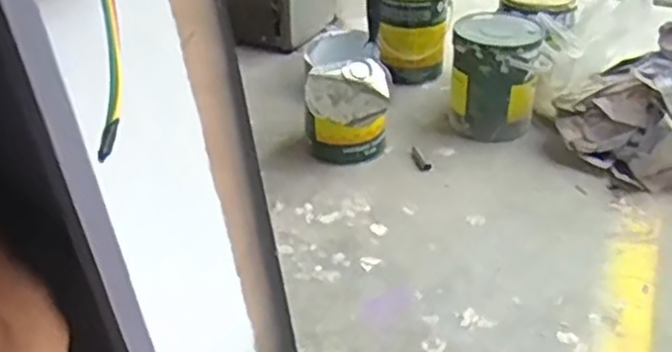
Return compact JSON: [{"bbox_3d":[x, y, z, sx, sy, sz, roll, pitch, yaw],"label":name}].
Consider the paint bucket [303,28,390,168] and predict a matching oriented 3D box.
[{"bbox_3d":[0.019,-0.139,1.308,0.147,0.197,0.194,-1,33,-1],"label":"paint bucket"}]

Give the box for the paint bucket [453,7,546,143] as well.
[{"bbox_3d":[0.312,-0.195,1.398,0.175,0.199,0.178,6,34,10],"label":"paint bucket"}]

